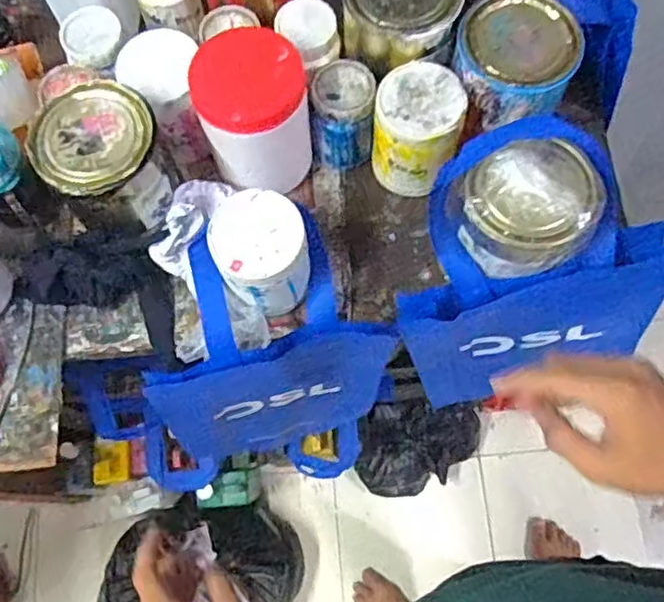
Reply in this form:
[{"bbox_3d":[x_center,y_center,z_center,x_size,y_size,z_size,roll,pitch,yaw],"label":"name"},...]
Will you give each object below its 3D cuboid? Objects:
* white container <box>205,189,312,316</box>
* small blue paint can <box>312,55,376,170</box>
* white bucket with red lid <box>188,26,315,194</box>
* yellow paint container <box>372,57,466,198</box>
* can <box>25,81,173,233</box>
[{"bbox_3d":[-0.061,-0.042,0.595,0.079,0.095,0.082,-1,72,2],"label":"white container"},{"bbox_3d":[0.011,-0.182,0.655,0.060,0.087,0.074,3,73,3],"label":"small blue paint can"},{"bbox_3d":[-0.070,-0.172,0.619,0.099,0.123,0.095,-1,72,2],"label":"white bucket with red lid"},{"bbox_3d":[0.082,-0.163,0.637,0.079,0.100,0.085,-1,72,2],"label":"yellow paint container"},{"bbox_3d":[-0.203,-0.121,0.606,0.107,0.110,0.106,-1,72,2],"label":"can"}]

